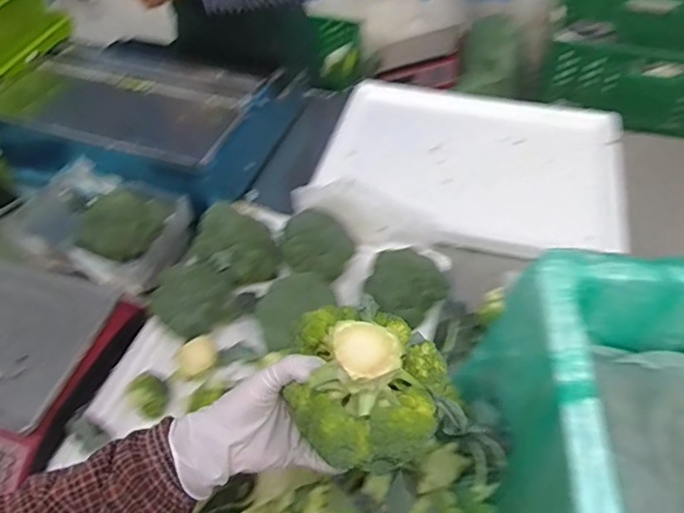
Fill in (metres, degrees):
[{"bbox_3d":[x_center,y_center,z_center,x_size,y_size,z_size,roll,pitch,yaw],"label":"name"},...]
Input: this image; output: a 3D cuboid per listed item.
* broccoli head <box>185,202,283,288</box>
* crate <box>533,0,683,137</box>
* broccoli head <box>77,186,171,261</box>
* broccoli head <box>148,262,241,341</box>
[{"bbox_3d":[-0.177,-0.013,0.849,0.126,0.088,0.094,26,55,21],"label":"broccoli head"},{"bbox_3d":[0.929,-0.595,1.617,0.618,0.229,0.429,12,51,11],"label":"crate"},{"bbox_3d":[-0.352,-0.057,0.834,0.106,0.064,0.113,-1,50,1],"label":"broccoli head"},{"bbox_3d":[-0.224,0.060,0.791,0.112,0.068,0.109,-1,50,1],"label":"broccoli head"}]

